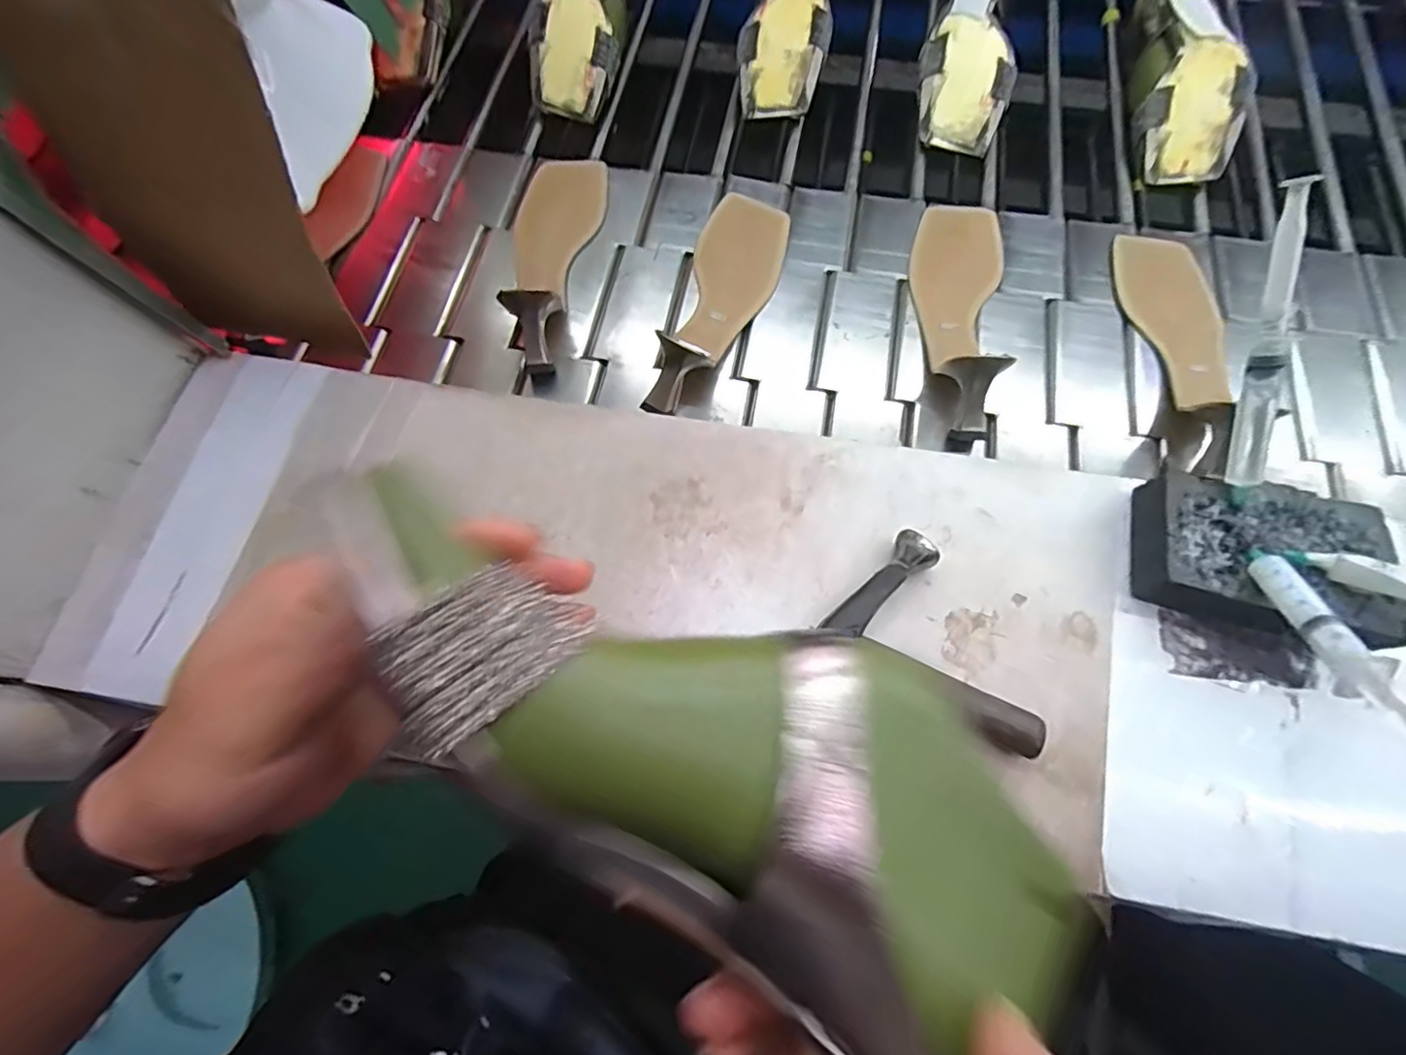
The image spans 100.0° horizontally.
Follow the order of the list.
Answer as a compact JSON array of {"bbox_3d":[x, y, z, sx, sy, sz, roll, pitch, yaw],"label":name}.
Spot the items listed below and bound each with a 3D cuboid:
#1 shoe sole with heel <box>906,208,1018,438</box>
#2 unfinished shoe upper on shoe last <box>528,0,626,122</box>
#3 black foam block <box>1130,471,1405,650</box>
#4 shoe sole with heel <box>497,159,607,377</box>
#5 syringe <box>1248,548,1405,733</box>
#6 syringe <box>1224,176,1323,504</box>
[{"bbox_3d":[0.209,-0.192,0.483,0.075,0.055,0.242,15,72,6],"label":"shoe sole with heel"},{"bbox_3d":[-0.119,-0.521,0.600,0.080,0.064,0.218,6,71,3],"label":"unfinished shoe upper on shoe last"},{"bbox_3d":[0.332,0.019,0.354,0.126,0.037,0.082,11,71,4],"label":"black foam block"},{"bbox_3d":[-0.138,-0.250,0.510,0.076,0.054,0.247,5,71,2],"label":"shoe sole with heel"},{"bbox_3d":[0.304,0.058,0.281,0.012,0.015,0.151,8,38,3],"label":"syringe"},{"bbox_3d":[0.309,-0.096,0.321,0.016,0.017,0.166,-5,107,-1],"label":"syringe"}]

